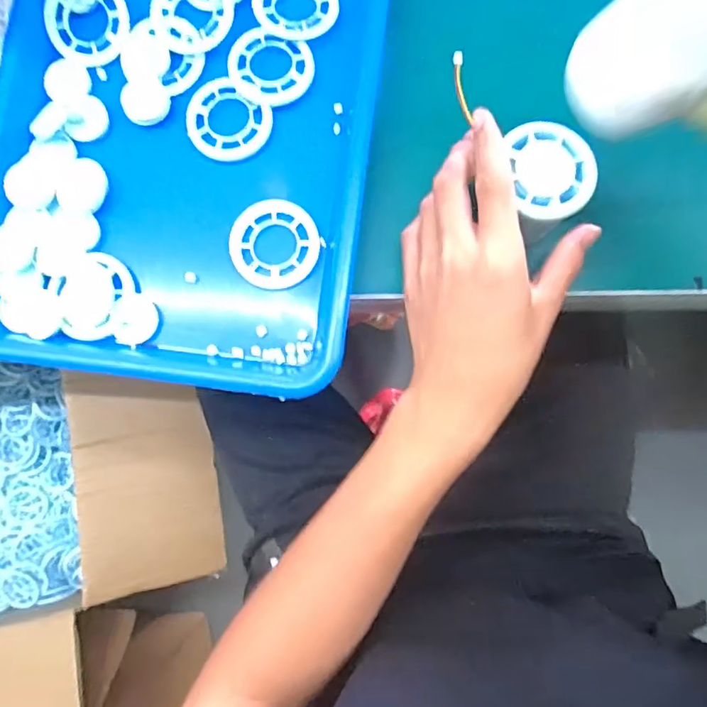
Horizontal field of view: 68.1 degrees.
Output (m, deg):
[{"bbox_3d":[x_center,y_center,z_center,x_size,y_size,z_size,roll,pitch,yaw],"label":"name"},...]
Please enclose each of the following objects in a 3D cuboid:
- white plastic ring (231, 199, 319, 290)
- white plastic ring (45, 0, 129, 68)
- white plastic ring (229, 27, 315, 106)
[{"bbox_3d":[-0.052,-0.073,0.347,0.058,0.004,0.060,0,84,3],"label":"white plastic ring"},{"bbox_3d":[-0.185,-0.233,0.366,0.060,0.005,0.056,0,97,0],"label":"white plastic ring"},{"bbox_3d":[-0.057,-0.194,0.358,0.057,0.006,0.049,17,85,5],"label":"white plastic ring"}]

